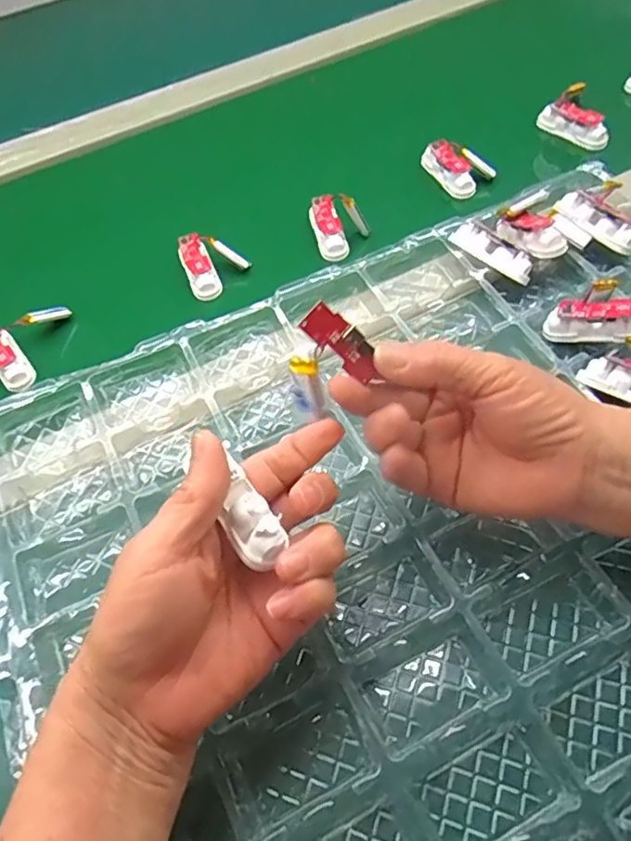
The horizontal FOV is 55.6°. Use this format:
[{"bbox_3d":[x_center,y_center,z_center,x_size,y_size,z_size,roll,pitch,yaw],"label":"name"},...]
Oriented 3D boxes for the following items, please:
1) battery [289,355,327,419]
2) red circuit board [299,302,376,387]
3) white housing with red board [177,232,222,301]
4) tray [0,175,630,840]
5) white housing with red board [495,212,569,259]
[{"bbox_3d":[-0.004,-0.016,0.280,0.013,0.030,0.007,-15,23,-7],"label":"battery"},{"bbox_3d":[0.012,-0.034,0.259,0.016,0.039,0.004,-45,21,12],"label":"red circuit board"},{"bbox_3d":[-0.088,-0.117,0.448,0.021,0.015,0.053,-22,79,-11],"label":"white housing with red board"},{"bbox_3d":[0.075,0.047,0.314,0.469,0.043,0.367,-24,59,-12],"label":"tray"},{"bbox_3d":[0.145,-0.129,0.407,0.012,0.024,0.057,-14,42,-33],"label":"white housing with red board"}]

